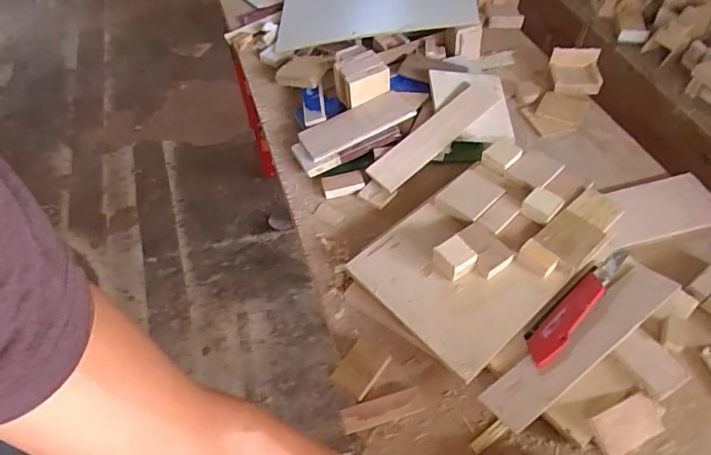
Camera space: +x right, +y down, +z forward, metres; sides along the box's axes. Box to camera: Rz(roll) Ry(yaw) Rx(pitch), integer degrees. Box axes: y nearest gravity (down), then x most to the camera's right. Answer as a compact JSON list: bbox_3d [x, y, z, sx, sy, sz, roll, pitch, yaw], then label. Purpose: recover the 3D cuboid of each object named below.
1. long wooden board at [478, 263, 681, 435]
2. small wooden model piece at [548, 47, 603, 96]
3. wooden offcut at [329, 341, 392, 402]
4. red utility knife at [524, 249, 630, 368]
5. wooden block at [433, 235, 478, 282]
[{"bbox_3d":[0.247,0.121,0.519,0.256,0.015,0.050,-31,56,-20],"label":"long wooden board"},{"bbox_3d":[0.369,-0.261,0.806,0.083,0.035,0.083,7,52,9],"label":"small wooden model piece"},{"bbox_3d":[0.005,0.157,0.533,0.045,0.018,0.059,29,59,23],"label":"wooden offcut"},{"bbox_3d":[0.247,0.082,0.537,0.178,0.014,0.037,-37,59,-23],"label":"red utility knife"},{"bbox_3d":[0.116,0.037,0.568,0.038,0.034,0.040,-30,56,-19],"label":"wooden block"}]

